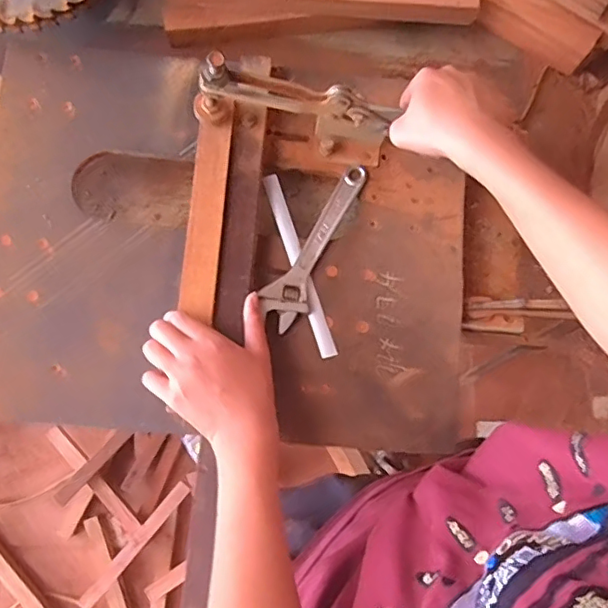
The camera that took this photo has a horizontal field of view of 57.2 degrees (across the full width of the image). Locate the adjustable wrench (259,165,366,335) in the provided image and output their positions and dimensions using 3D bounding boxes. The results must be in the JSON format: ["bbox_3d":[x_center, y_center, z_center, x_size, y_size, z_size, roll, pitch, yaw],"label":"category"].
[{"bbox_3d":[0.018,-0.060,0.565,0.044,0.013,0.186,34,79,3],"label":"adjustable wrench"}]

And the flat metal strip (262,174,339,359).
[{"bbox_3d":[-0.005,-0.041,0.572,0.016,0.010,0.199,-17,81,-8],"label":"flat metal strip"}]

